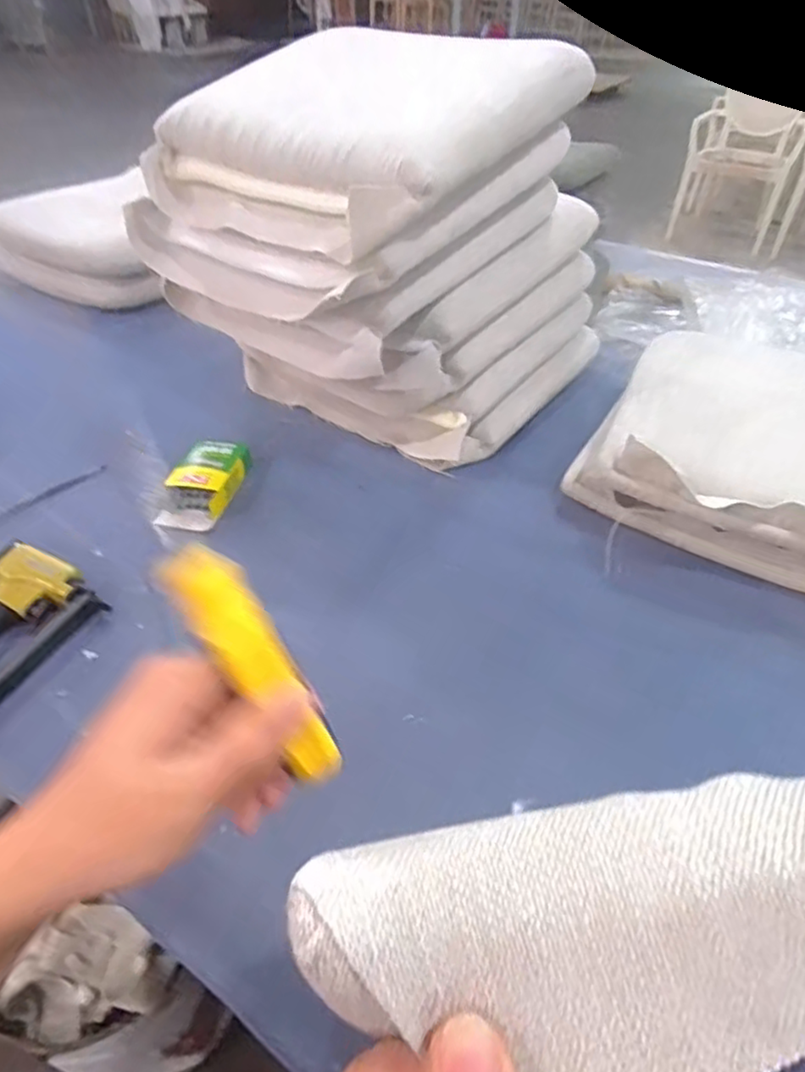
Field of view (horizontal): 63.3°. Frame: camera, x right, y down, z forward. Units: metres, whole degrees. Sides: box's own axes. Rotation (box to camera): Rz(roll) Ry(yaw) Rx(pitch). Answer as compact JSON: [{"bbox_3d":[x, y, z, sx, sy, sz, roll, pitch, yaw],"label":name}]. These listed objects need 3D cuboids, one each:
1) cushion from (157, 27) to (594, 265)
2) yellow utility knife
[{"bbox_3d":[-0.044,-0.534,0.798,0.449,0.079,0.408,37,72,27],"label":"cushion"},{"bbox_3d":[-0.058,0.056,0.276,0.011,0.120,0.026,-13,24,39],"label":"yellow utility knife"}]

